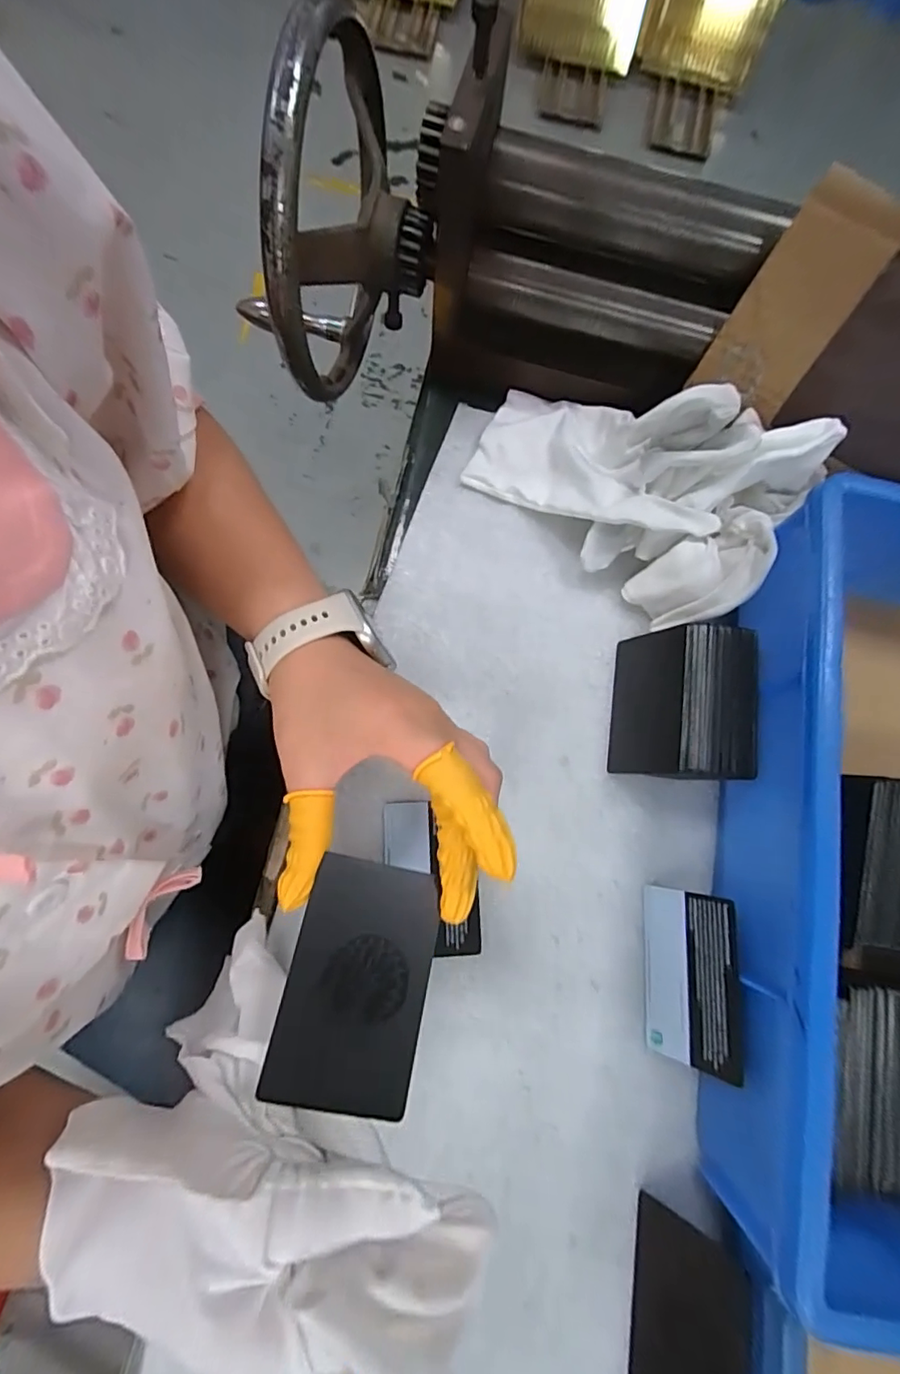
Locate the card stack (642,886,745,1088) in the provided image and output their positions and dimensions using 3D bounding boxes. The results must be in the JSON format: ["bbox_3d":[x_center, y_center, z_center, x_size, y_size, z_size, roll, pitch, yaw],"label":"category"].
[{"bbox_3d":[0.129,0.155,0.288,0.007,0.051,0.085,13,74,-36],"label":"card stack"}]

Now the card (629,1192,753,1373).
[{"bbox_3d":[0.112,0.307,0.254,0.004,0.055,0.086,18,74,-40],"label":"card"}]

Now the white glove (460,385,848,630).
[{"bbox_3d":[0.116,-0.142,0.336,0.199,0.080,0.128,37,79,6],"label":"white glove"}]

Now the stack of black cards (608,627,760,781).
[{"bbox_3d":[0.133,0.011,0.316,0.070,0.050,0.086,10,77,0],"label":"stack of black cards"}]

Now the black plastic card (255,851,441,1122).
[{"bbox_3d":[-0.035,0.113,0.208,0.052,0.005,0.084,15,66,-8],"label":"black plastic card"}]

